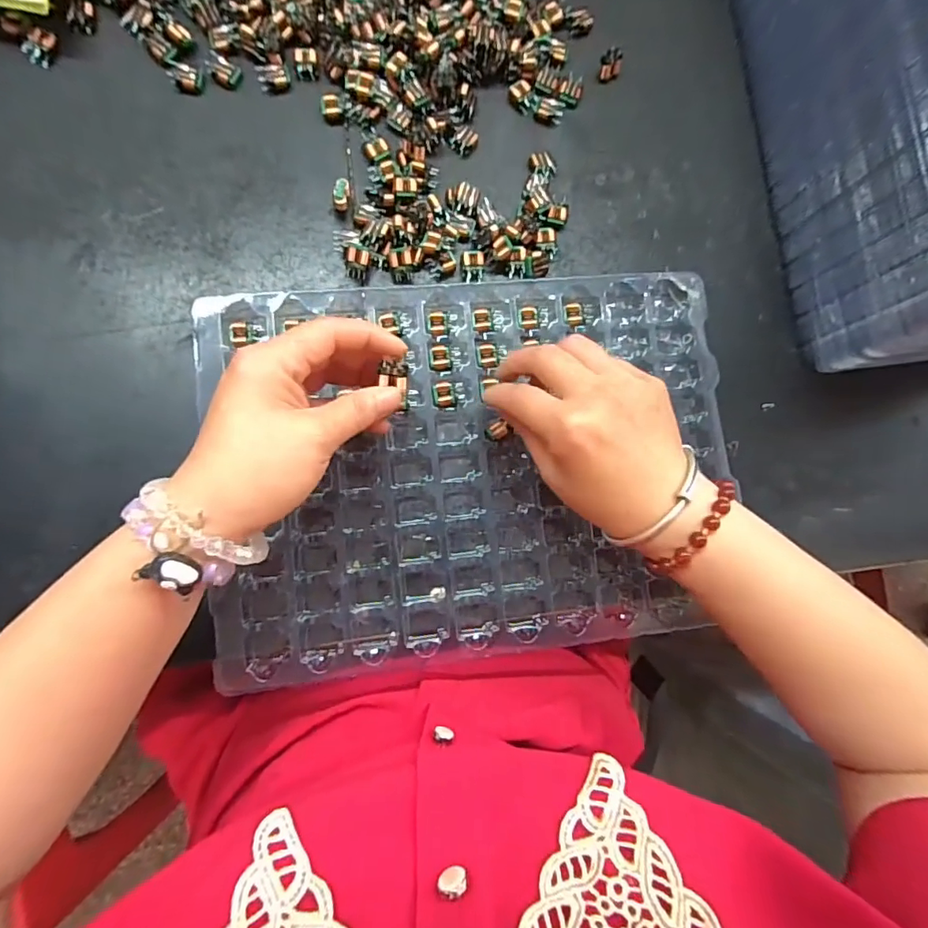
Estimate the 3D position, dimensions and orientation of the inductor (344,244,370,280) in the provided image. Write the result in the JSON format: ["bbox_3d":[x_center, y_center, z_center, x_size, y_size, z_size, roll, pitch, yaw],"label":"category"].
[{"bbox_3d":[-0.070,-0.133,0.326,0.016,0.013,0.018,5,84,-7],"label":"inductor"}]

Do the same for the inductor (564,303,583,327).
[{"bbox_3d":[0.074,-0.102,0.336,0.013,0.004,0.016,0,85,-7],"label":"inductor"}]

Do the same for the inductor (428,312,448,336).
[{"bbox_3d":[-0.017,-0.092,0.327,0.013,0.006,0.015,1,85,-7],"label":"inductor"}]

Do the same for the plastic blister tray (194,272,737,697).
[{"bbox_3d":[0.011,-0.002,0.320,0.331,0.024,0.238,-7,86,-8],"label":"plastic blister tray"}]

